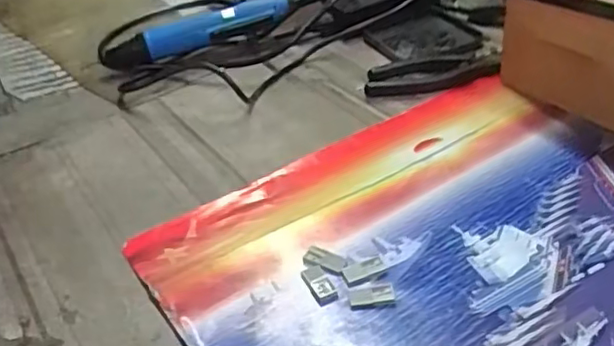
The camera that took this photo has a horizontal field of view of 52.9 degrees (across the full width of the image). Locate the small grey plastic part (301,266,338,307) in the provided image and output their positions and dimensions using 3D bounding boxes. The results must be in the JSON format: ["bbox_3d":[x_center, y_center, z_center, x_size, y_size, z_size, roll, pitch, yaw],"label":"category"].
[{"bbox_3d":[0.008,0.072,0.400,0.015,0.004,0.031,-19,38,-16],"label":"small grey plastic part"}]

